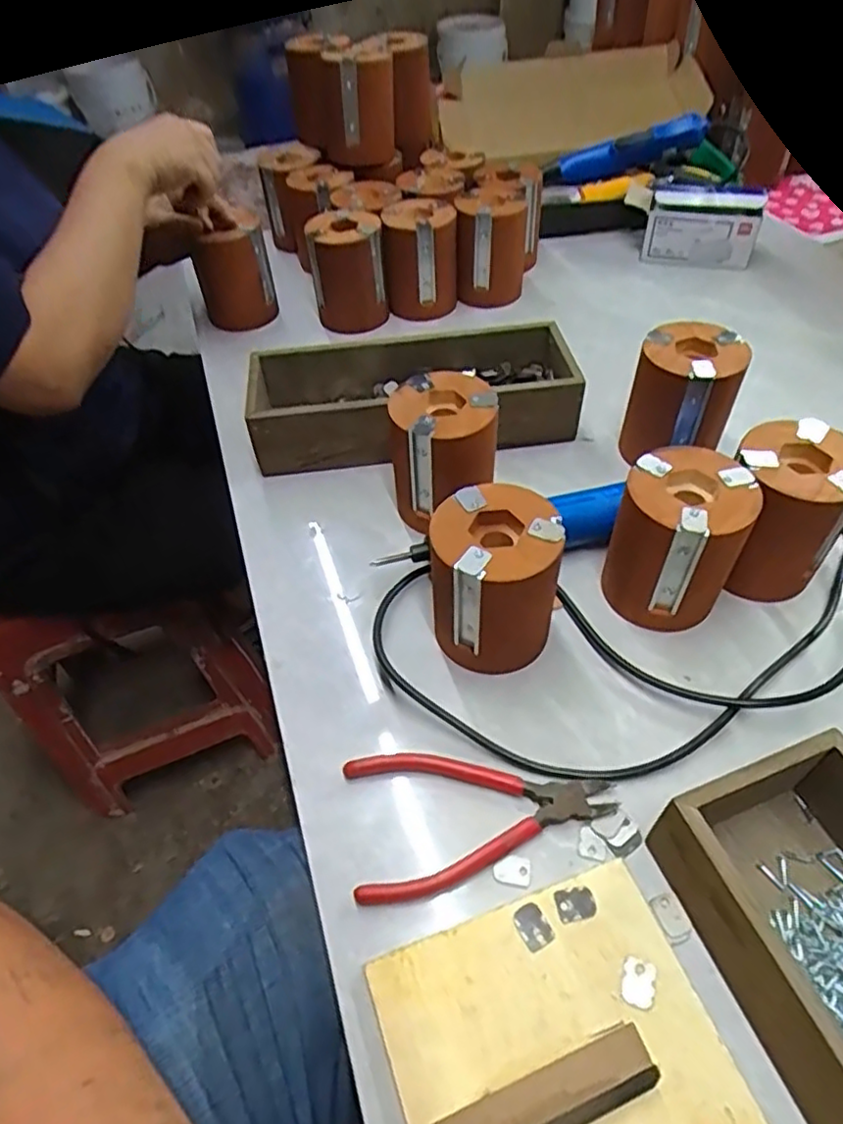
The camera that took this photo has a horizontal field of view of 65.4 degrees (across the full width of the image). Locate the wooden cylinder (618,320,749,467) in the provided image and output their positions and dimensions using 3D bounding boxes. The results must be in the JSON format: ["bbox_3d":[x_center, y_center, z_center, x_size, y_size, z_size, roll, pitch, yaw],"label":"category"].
[{"bbox_3d":[0.208,-0.128,0.528,0.078,0.101,0.073,19,54,20],"label":"wooden cylinder"}]

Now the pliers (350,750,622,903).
[{"bbox_3d":[0.034,0.142,0.371,0.146,0.007,0.080,-7,49,0],"label":"pliers"}]

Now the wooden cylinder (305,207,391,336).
[{"bbox_3d":[-0.076,-0.300,0.691,0.075,0.104,0.073,-9,49,-2],"label":"wooden cylinder"}]

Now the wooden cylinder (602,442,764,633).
[{"bbox_3d":[0.169,-0.014,0.435,0.073,0.098,0.081,19,54,21],"label":"wooden cylinder"}]

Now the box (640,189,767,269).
[{"bbox_3d":[0.321,-0.383,0.756,0.121,0.076,0.029,10,51,14],"label":"box"}]

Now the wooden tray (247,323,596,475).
[{"bbox_3d":[-0.007,-0.148,0.587,0.275,0.060,0.112,-7,49,0],"label":"wooden tray"}]

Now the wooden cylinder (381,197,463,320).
[{"bbox_3d":[0.001,-0.319,0.701,0.075,0.100,0.070,-1,50,5],"label":"wooden cylinder"}]

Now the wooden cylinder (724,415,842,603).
[{"bbox_3d":[0.242,-0.031,0.446,0.075,0.101,0.085,18,54,20],"label":"wooden cylinder"}]

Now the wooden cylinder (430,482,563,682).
[{"bbox_3d":[0.047,0.013,0.415,0.073,0.104,0.072,-3,50,3],"label":"wooden cylinder"}]

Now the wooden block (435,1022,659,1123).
[{"bbox_3d":[0.053,0.232,0.281,0.097,0.016,0.025,-19,51,-10],"label":"wooden block"}]

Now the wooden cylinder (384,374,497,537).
[{"bbox_3d":[0.017,-0.078,0.496,0.077,0.102,0.074,-5,49,1],"label":"wooden cylinder"}]

